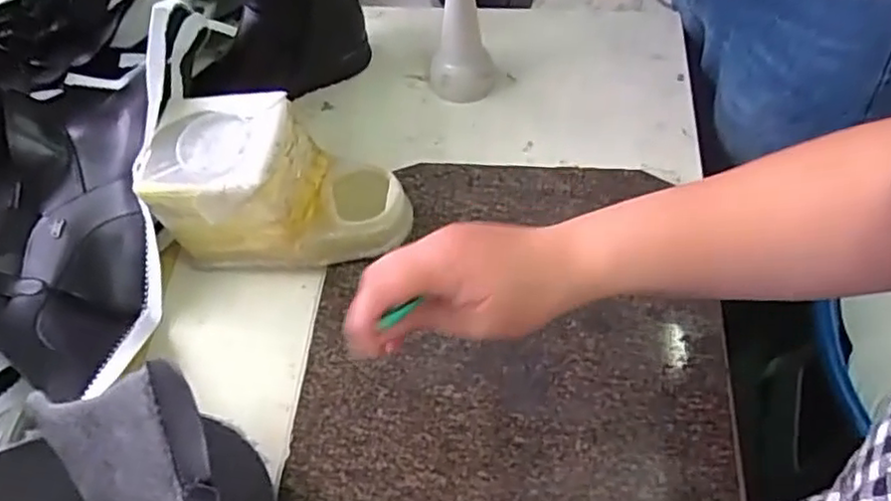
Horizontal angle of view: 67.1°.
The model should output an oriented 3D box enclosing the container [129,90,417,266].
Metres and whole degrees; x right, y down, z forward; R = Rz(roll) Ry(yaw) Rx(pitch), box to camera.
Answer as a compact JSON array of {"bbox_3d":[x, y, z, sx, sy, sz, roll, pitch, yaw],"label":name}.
[{"bbox_3d":[-0.142,-0.054,0.587,0.206,0.126,0.098,5,59,8],"label":"container"}]

